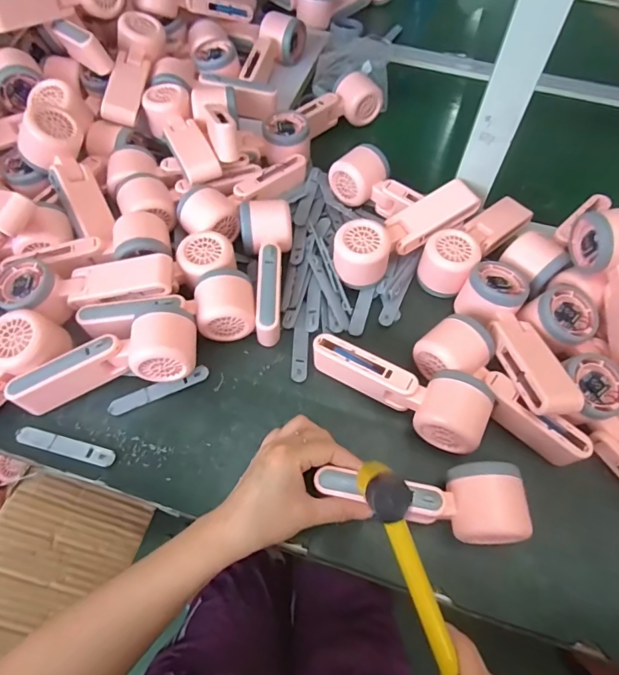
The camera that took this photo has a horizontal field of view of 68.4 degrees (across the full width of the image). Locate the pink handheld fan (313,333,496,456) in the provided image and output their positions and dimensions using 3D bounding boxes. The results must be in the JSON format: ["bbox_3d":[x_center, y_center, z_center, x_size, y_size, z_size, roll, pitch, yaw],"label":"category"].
[{"bbox_3d":[0.080,0.045,0.426,0.171,0.046,0.063,24,62,12],"label":"pink handheld fan"}]

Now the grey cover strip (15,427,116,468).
[{"bbox_3d":[-0.222,0.099,0.413,0.095,0.007,0.016,13,59,6],"label":"grey cover strip"}]

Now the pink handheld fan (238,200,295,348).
[{"bbox_3d":[-0.048,-0.072,0.479,0.057,0.047,0.154,1,59,-2],"label":"pink handheld fan"}]

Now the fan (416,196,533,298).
[{"bbox_3d":[0.189,-0.111,0.522,0.059,0.050,0.172,40,65,19],"label":"fan"}]

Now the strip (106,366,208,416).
[{"bbox_3d":[-0.145,0.051,0.443,0.095,0.006,0.015,-21,62,-14],"label":"strip"}]

